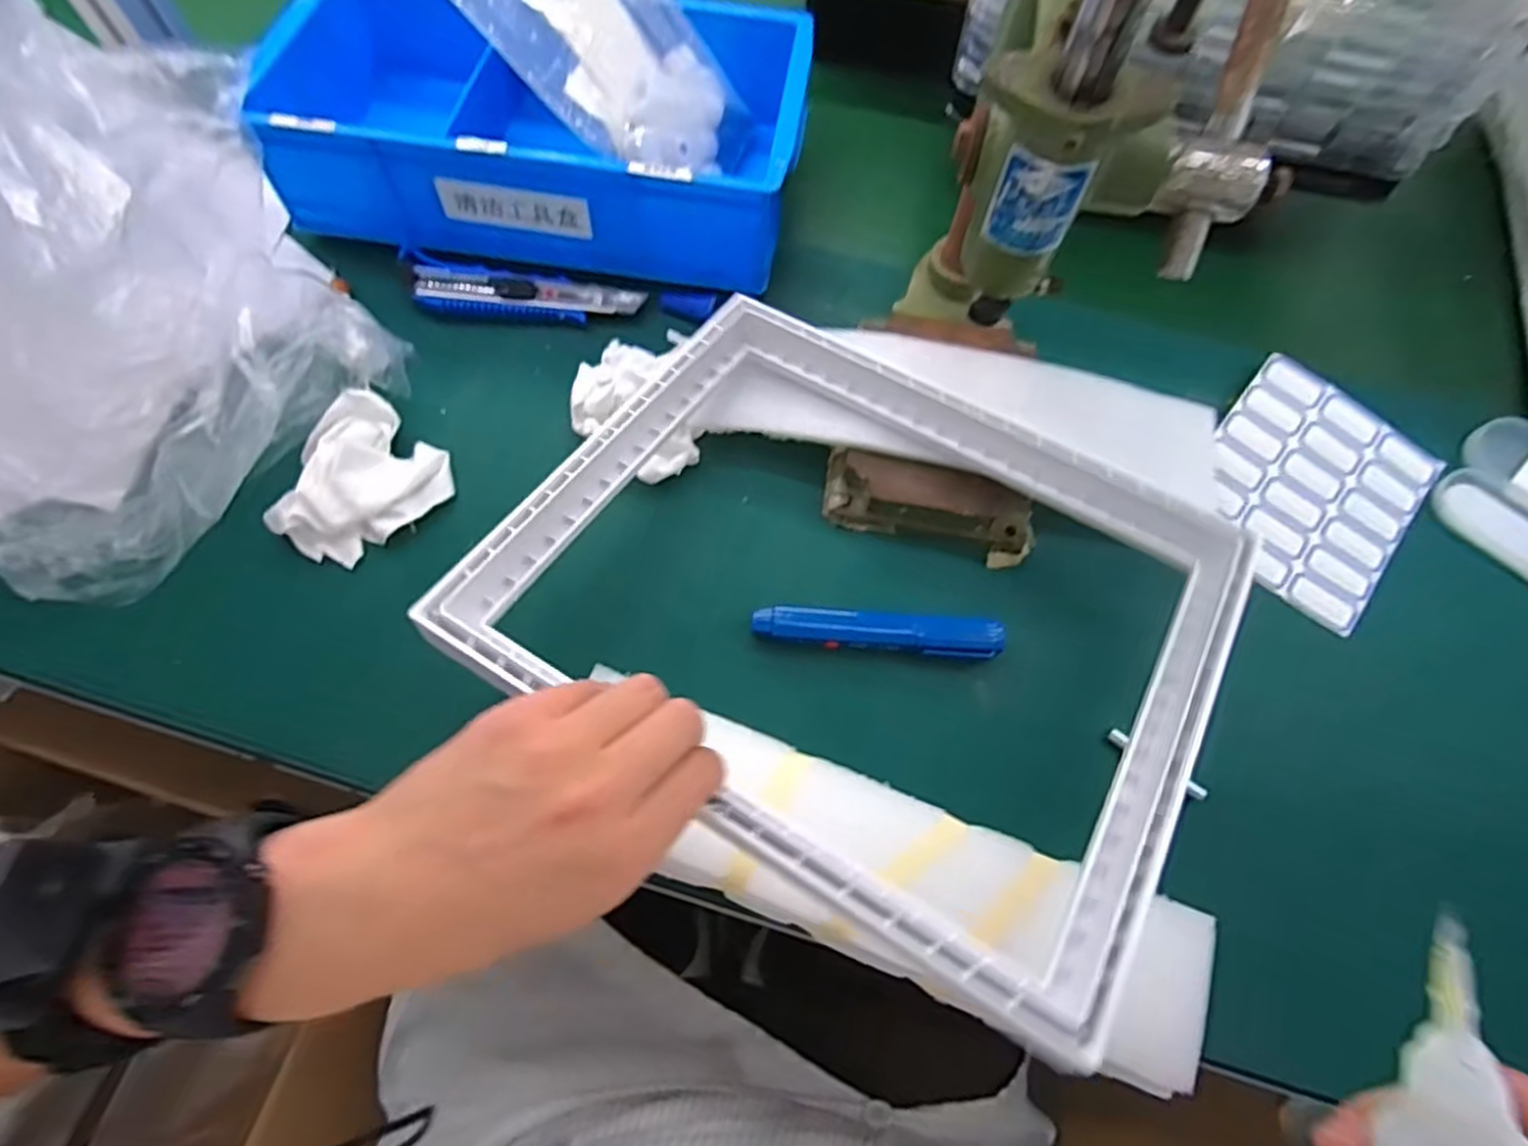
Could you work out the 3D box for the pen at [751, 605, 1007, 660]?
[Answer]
[{"bbox_3d":[0.067,0.037,0.451,0.143,0.027,0.022,5,67,0],"label":"pen"}]

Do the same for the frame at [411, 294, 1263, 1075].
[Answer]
[{"bbox_3d":[0.048,0.008,0.371,0.324,0.026,0.278,30,61,13],"label":"frame"}]

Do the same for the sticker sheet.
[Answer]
[{"bbox_3d":[0.351,-0.055,0.491,0.128,0.010,0.150,38,78,11],"label":"sticker sheet"}]

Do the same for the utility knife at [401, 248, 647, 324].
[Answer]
[{"bbox_3d":[-0.167,-0.195,0.524,0.162,0.016,0.040,3,67,-1],"label":"utility knife"}]

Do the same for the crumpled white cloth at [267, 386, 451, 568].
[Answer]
[{"bbox_3d":[-0.251,-0.056,0.464,0.083,0.030,0.098,42,72,14],"label":"crumpled white cloth"}]

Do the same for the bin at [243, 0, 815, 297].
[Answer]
[{"bbox_3d":[-0.156,-0.323,0.540,0.362,0.090,0.215,10,67,3],"label":"bin"}]

